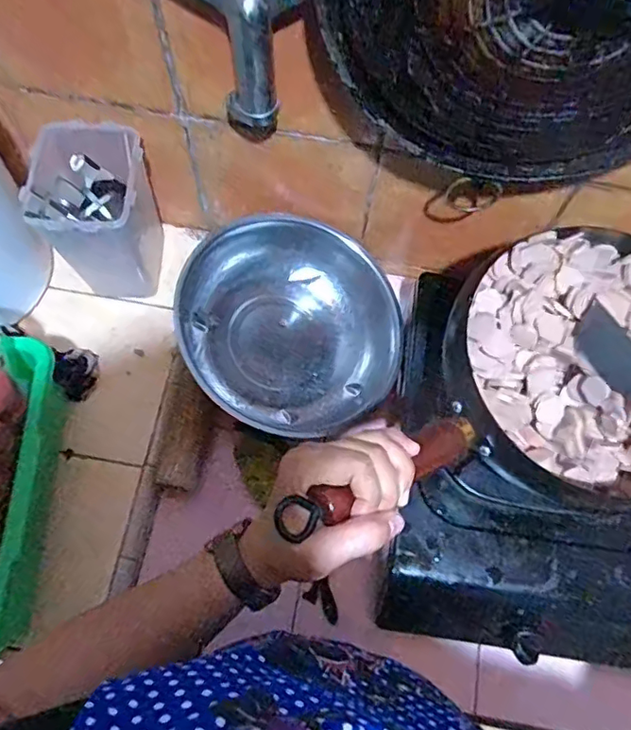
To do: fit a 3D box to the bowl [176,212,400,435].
[{"bbox_3d":[-0.025,-0.045,0.664,0.250,0.126,0.238,1,70,-2],"label":"bowl"}]

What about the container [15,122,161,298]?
[{"bbox_3d":[-0.240,-0.172,0.637,0.107,0.221,0.119,7,70,0],"label":"container"}]

